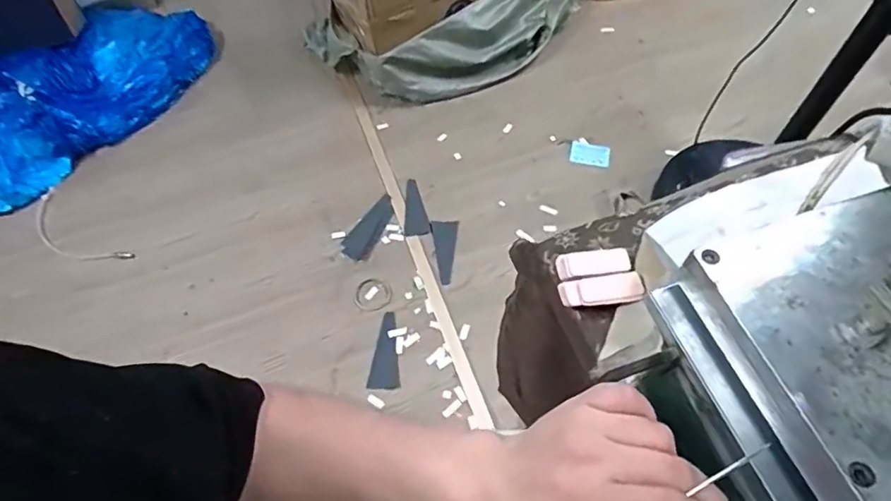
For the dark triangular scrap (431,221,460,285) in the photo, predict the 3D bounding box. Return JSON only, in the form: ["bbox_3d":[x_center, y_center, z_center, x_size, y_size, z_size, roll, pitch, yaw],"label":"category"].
[{"bbox_3d":[0.001,0.000,1.395,0.070,0.014,0.191,-3,59,2],"label":"dark triangular scrap"}]

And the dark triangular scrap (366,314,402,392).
[{"bbox_3d":[-0.134,0.232,1.270,0.073,0.008,0.180,2,69,5],"label":"dark triangular scrap"}]

